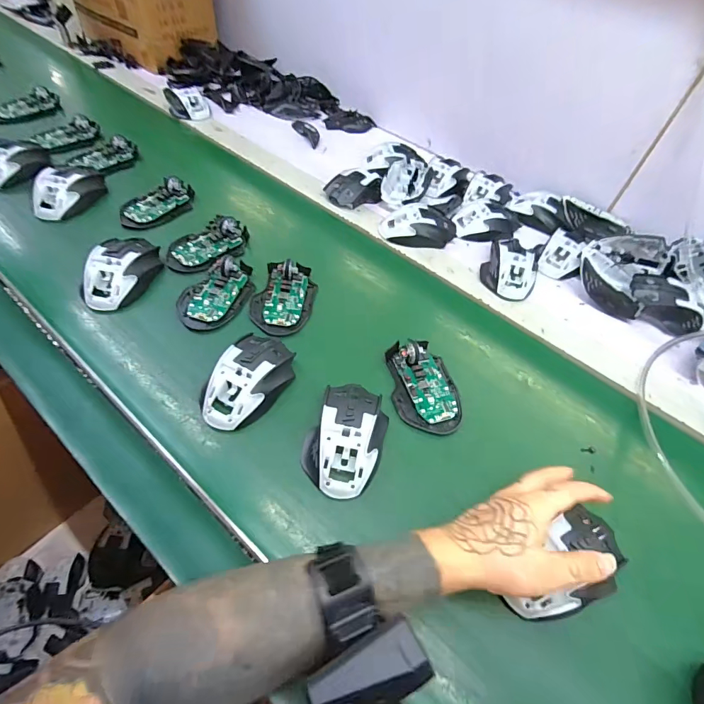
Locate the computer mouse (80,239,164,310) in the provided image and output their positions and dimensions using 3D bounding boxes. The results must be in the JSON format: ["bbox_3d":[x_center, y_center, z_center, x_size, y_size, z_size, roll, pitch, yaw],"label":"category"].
[{"bbox_3d":[-0.286,-0.102,0.510,0.059,0.040,0.111,15,55,6],"label":"computer mouse"}]

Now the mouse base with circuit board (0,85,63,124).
[{"bbox_3d":[-0.596,-0.451,0.753,0.118,0.025,0.050,-35,64,-26],"label":"mouse base with circuit board"}]

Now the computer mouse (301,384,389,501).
[{"bbox_3d":[-0.003,0.080,0.403,0.069,0.041,0.117,15,55,6],"label":"computer mouse"}]

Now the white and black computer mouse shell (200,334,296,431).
[{"bbox_3d":[-0.107,0.027,0.430,0.064,0.034,0.113,20,55,10],"label":"white and black computer mouse shell"}]

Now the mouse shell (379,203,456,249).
[{"bbox_3d":[0.102,-0.193,0.622,0.112,0.031,0.068,7,54,1],"label":"mouse shell"}]

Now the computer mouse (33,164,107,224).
[{"bbox_3d":[-0.414,-0.235,0.599,0.066,0.037,0.116,21,55,10],"label":"computer mouse"}]

